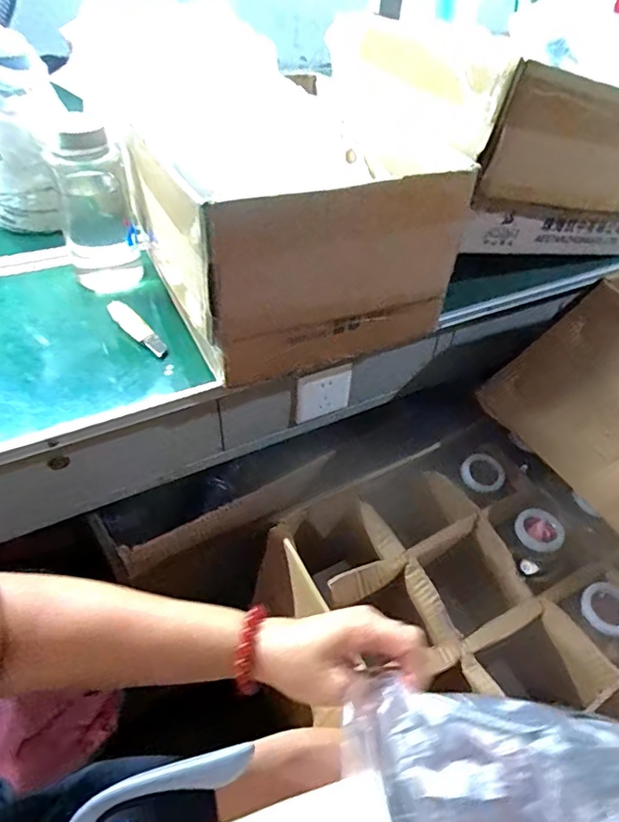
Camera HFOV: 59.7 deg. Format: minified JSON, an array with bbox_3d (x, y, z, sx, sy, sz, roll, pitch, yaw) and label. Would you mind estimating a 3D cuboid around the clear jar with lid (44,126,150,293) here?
[{"bbox_3d":[-0.263,-0.263,0.675,0.097,0.169,0.112,-14,48,-18],"label":"clear jar with lid"}]

